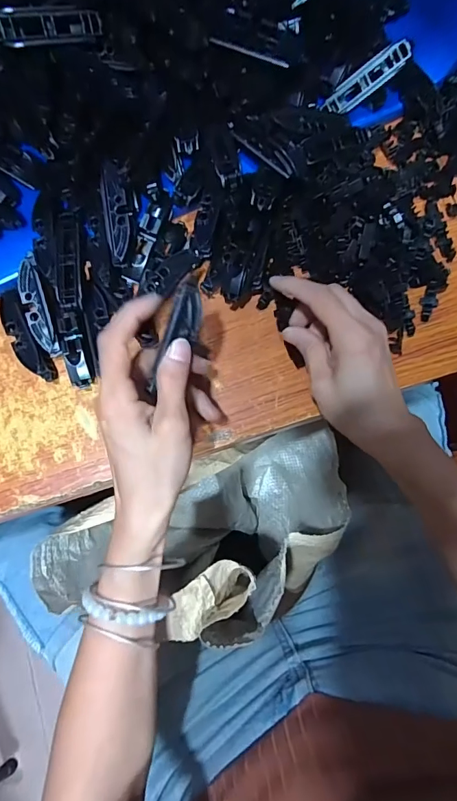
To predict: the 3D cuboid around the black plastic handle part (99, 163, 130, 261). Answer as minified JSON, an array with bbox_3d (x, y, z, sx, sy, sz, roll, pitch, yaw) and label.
[{"bbox_3d":[-0.085,-0.142,0.311,0.018,0.010,0.071,-5,96,-2],"label":"black plastic handle part"}]

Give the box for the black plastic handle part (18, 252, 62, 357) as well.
[{"bbox_3d":[-0.148,-0.072,0.318,0.018,0.005,0.077,-15,94,-4],"label":"black plastic handle part"}]

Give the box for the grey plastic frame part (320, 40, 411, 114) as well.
[{"bbox_3d":[0.110,-0.258,0.335,0.070,0.012,0.018,-27,79,25],"label":"grey plastic frame part"}]

